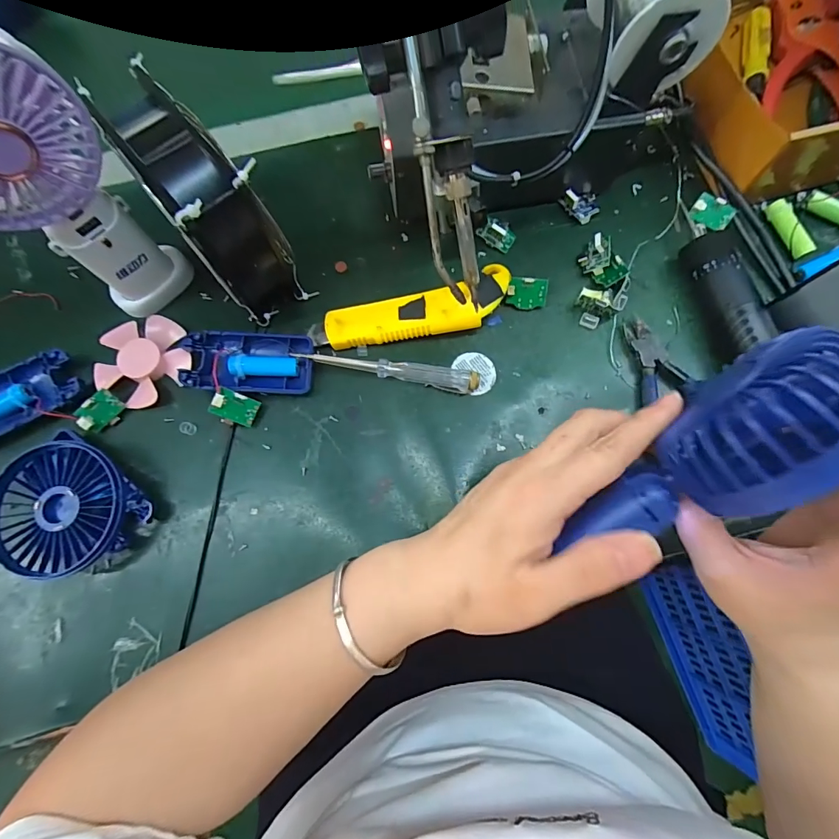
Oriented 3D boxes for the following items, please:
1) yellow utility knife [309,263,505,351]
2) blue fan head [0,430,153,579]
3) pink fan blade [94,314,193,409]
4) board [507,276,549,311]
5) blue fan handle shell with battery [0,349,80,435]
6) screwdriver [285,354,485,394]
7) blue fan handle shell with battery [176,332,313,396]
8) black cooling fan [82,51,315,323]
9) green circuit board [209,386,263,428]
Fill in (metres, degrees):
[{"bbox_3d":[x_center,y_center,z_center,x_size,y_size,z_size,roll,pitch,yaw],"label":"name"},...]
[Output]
[{"bbox_3d":[-0.006,-0.078,0.327,0.153,0.014,0.040,-16,90,2],"label":"yellow utility knife"},{"bbox_3d":[-0.240,0.057,0.294,0.083,0.030,0.088,0,75,1],"label":"blue fan head"},{"bbox_3d":[-0.211,-0.047,0.329,0.064,0.016,0.068,0,75,1],"label":"pink fan blade"},{"bbox_3d":[0.084,-0.097,0.335,0.031,0.005,0.024,1,113,-1],"label":"board"},{"bbox_3d":[-0.301,-0.013,0.322,0.092,0.019,0.046,-25,77,-6],"label":"blue fan handle shell with battery"},{"bbox_3d":[-0.022,-0.037,0.324,0.131,0.016,0.015,9,76,3],"label":"screwdriver"},{"bbox_3d":[-0.127,-0.042,0.323,0.092,0.023,0.045,1,76,1],"label":"blue fan handle shell with battery"},{"bbox_3d":[-0.136,-0.138,0.295,0.058,0.121,0.101,-36,78,-8],"label":"black cooling fan"},{"bbox_3d":[-0.134,-0.008,0.313,0.031,0.005,0.023,25,79,-32],"label":"green circuit board"}]

